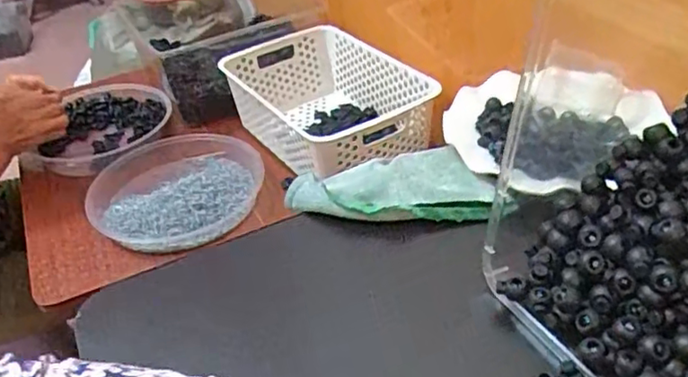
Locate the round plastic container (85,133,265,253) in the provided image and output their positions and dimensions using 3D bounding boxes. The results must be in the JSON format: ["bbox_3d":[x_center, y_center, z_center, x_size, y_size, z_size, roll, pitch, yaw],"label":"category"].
[{"bbox_3d":[-0.236,0.004,0.903,0.254,0.050,0.239,-4,41,3],"label":"round plastic container"}]

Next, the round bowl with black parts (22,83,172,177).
[{"bbox_3d":[-0.403,-0.105,1.081,0.222,0.060,0.275,-7,41,-1],"label":"round bowl with black parts"}]

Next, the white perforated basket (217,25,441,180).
[{"bbox_3d":[-0.029,-0.123,0.960,0.201,0.140,0.343,-28,46,-23],"label":"white perforated basket"}]

